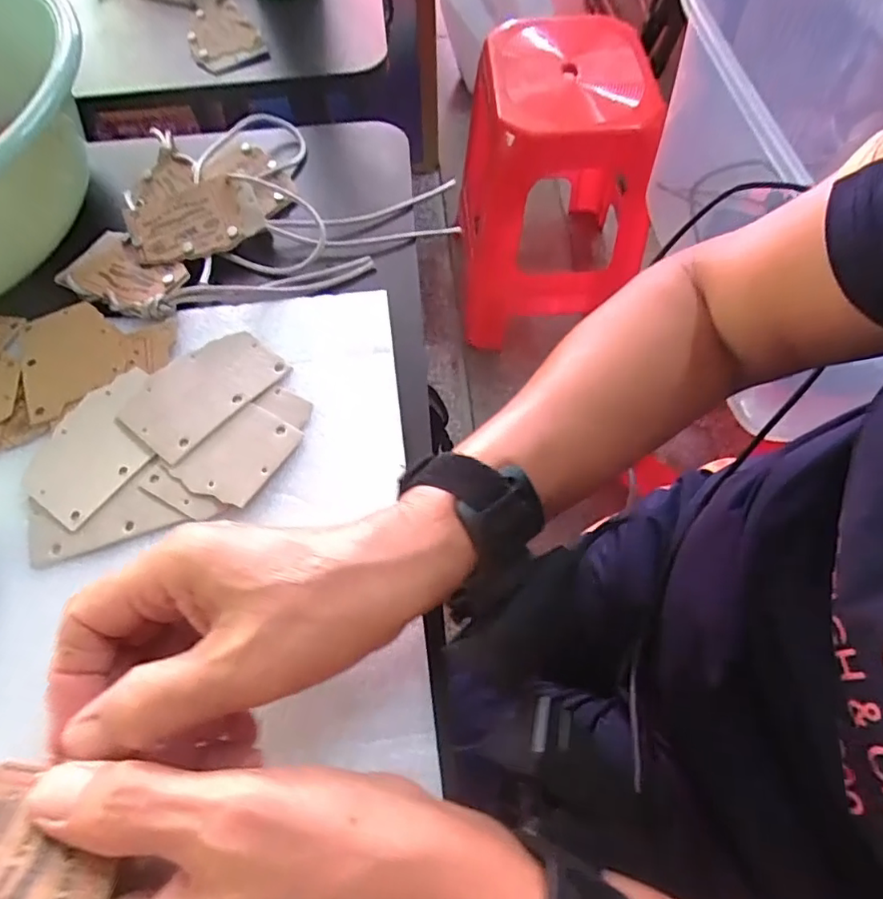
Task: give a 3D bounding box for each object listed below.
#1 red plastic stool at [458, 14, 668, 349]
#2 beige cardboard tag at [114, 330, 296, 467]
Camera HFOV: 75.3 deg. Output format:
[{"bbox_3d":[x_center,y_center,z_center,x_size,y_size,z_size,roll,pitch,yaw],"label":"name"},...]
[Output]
[{"bbox_3d":[0.204,-0.495,1.121,0.322,0.498,0.363,-4,63,-1],"label":"red plastic stool"},{"bbox_3d":[-0.133,-0.034,0.320,0.055,0.004,0.084,36,69,17],"label":"beige cardboard tag"}]

